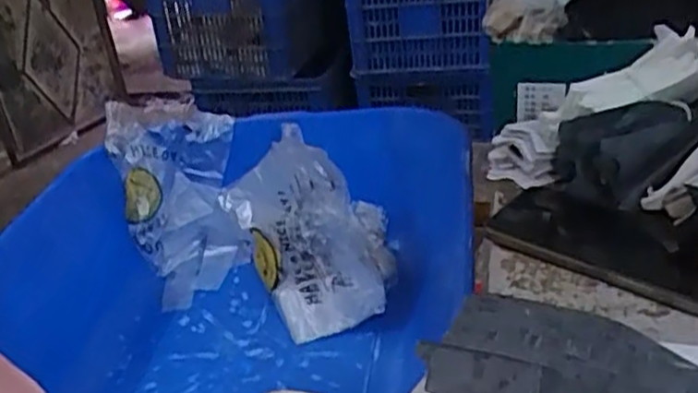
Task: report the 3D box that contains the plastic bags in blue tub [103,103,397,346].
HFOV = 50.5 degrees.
[{"bbox_3d":[-0.132,0.023,0.942,0.417,0.203,0.193,8,32,26],"label":"plastic bags in blue tub"}]

